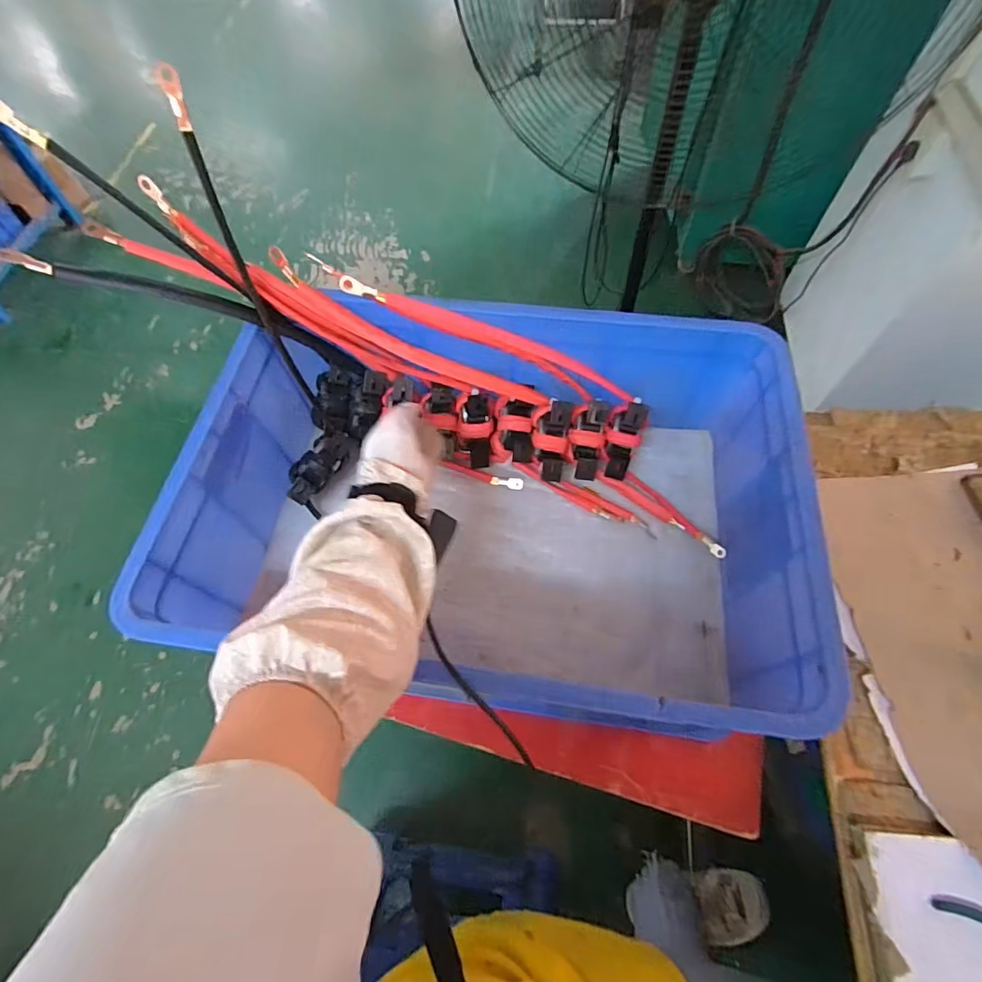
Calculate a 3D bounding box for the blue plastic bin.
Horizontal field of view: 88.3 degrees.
[{"bbox_3d":[0.002,0.008,0.579,0.590,0.213,0.389,6,63,4],"label":"blue plastic bin"}]

